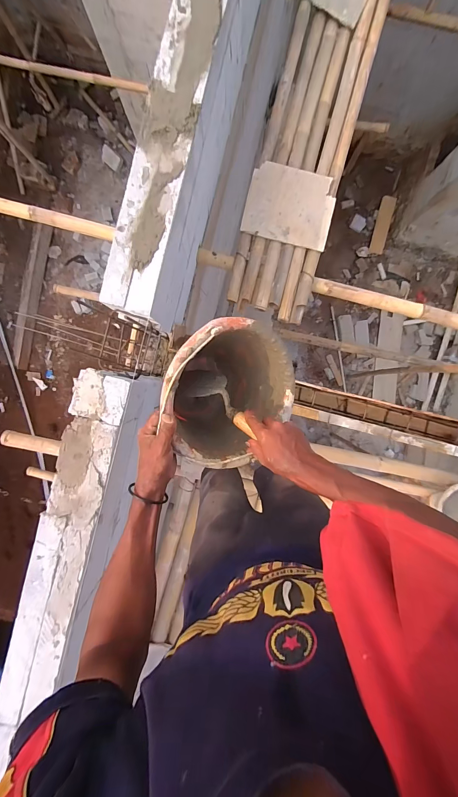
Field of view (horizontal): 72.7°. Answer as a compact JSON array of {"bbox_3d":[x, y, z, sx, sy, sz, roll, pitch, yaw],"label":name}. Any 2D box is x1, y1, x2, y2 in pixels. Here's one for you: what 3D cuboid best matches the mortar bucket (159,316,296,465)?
[{"bbox_3d":[-0.032,-0.014,0.620,0.258,0.213,0.267,-6,103,-30],"label":"mortar bucket"}]

